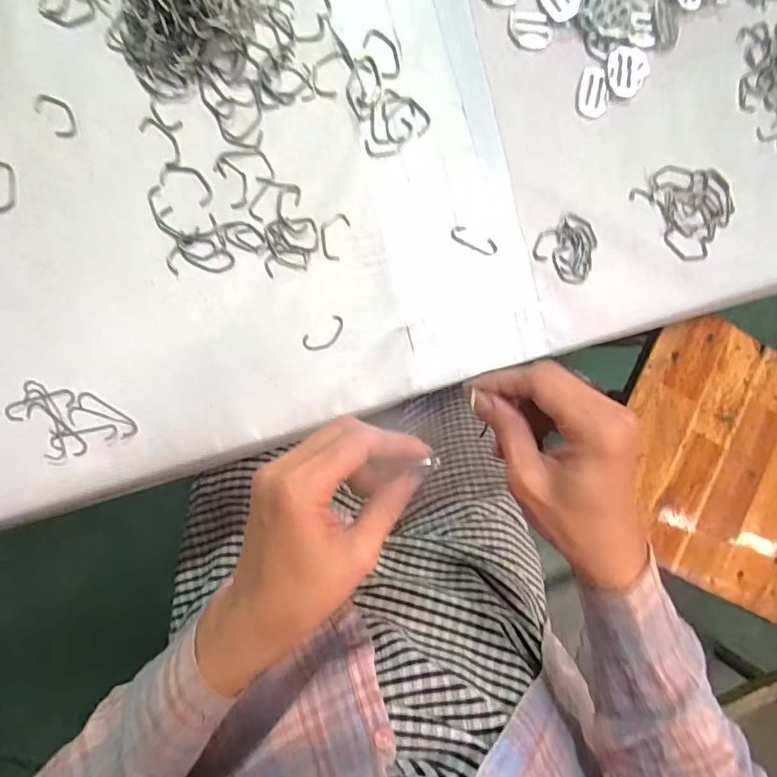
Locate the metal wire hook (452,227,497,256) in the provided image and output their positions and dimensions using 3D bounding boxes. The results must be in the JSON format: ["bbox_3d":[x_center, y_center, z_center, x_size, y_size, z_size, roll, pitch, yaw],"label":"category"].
[{"bbox_3d":[0.063,-0.108,0.375,0.036,0.004,0.013,26,88,-10],"label":"metal wire hook"}]

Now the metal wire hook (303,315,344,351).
[{"bbox_3d":[-0.044,-0.037,0.357,0.032,0.004,0.016,-35,97,-7],"label":"metal wire hook"}]

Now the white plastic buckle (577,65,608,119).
[{"bbox_3d":[0.155,-0.224,0.386,0.024,0.004,0.036,3,92,-10],"label":"white plastic buckle"}]

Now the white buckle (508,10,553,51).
[{"bbox_3d":[0.105,-0.265,0.376,0.032,0.004,0.027,2,92,-10],"label":"white buckle"}]

